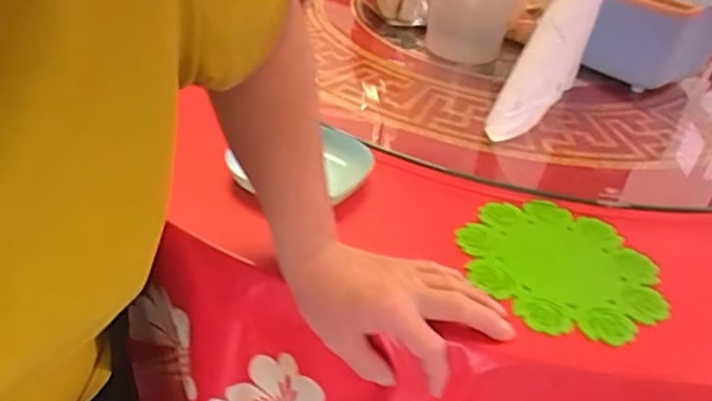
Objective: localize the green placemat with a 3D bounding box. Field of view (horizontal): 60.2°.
[{"bbox_3d":[0.174,0.056,0.531,0.149,0.011,0.168,-17,43,-29],"label":"green placemat"}]

